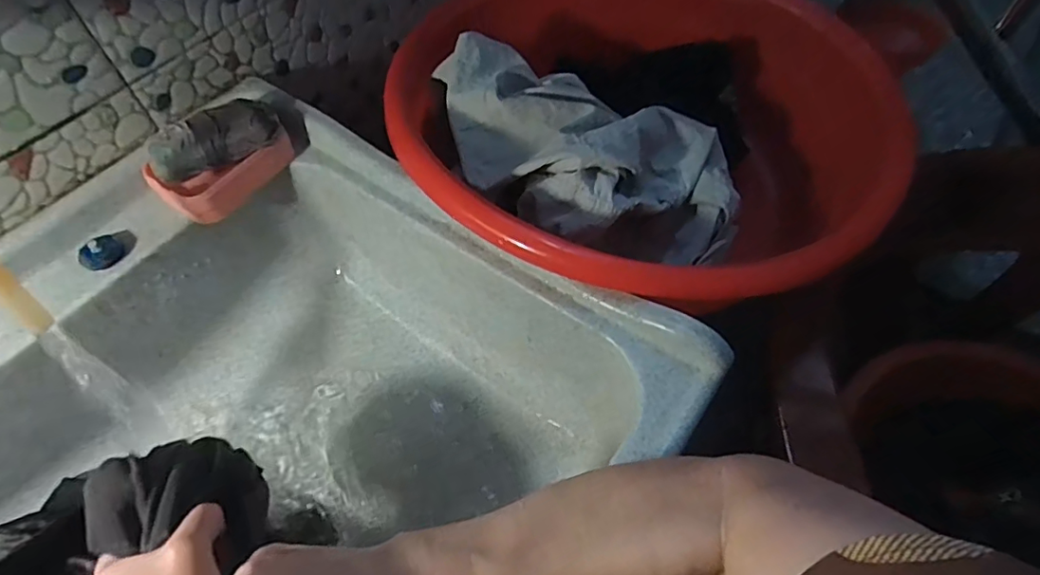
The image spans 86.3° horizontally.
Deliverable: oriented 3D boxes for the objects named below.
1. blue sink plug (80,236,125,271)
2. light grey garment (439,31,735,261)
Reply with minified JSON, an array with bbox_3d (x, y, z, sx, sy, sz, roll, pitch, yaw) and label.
[{"bbox_3d":[-0.374,-0.031,0.496,0.028,0.015,0.033,27,62,19],"label":"blue sink plug"},{"bbox_3d":[0.054,-0.135,0.585,0.337,0.097,0.195,23,60,16],"label":"light grey garment"}]

